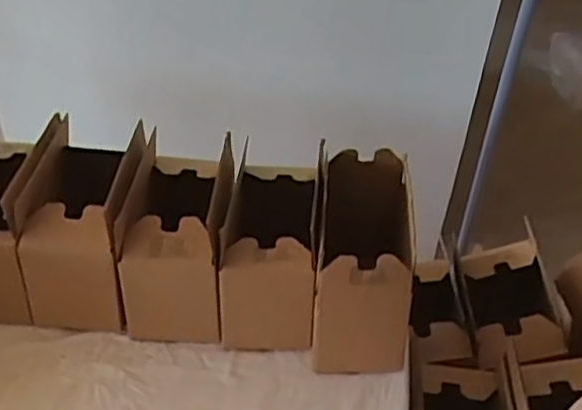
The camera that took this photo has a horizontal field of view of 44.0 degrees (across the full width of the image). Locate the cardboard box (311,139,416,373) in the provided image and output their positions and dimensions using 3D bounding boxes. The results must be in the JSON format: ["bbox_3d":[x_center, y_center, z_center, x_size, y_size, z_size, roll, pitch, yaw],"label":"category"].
[{"bbox_3d":[0.086,0.067,0.870,0.117,0.188,0.217,5,37,2],"label":"cardboard box"}]

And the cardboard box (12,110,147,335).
[{"bbox_3d":[-0.249,0.026,0.893,0.122,0.174,0.212,1,37,-3],"label":"cardboard box"}]

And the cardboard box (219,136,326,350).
[{"bbox_3d":[-0.022,0.062,0.885,0.103,0.147,0.187,4,37,1],"label":"cardboard box"}]

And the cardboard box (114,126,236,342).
[{"bbox_3d":[-0.134,0.044,0.886,0.115,0.170,0.189,4,37,0],"label":"cardboard box"}]

